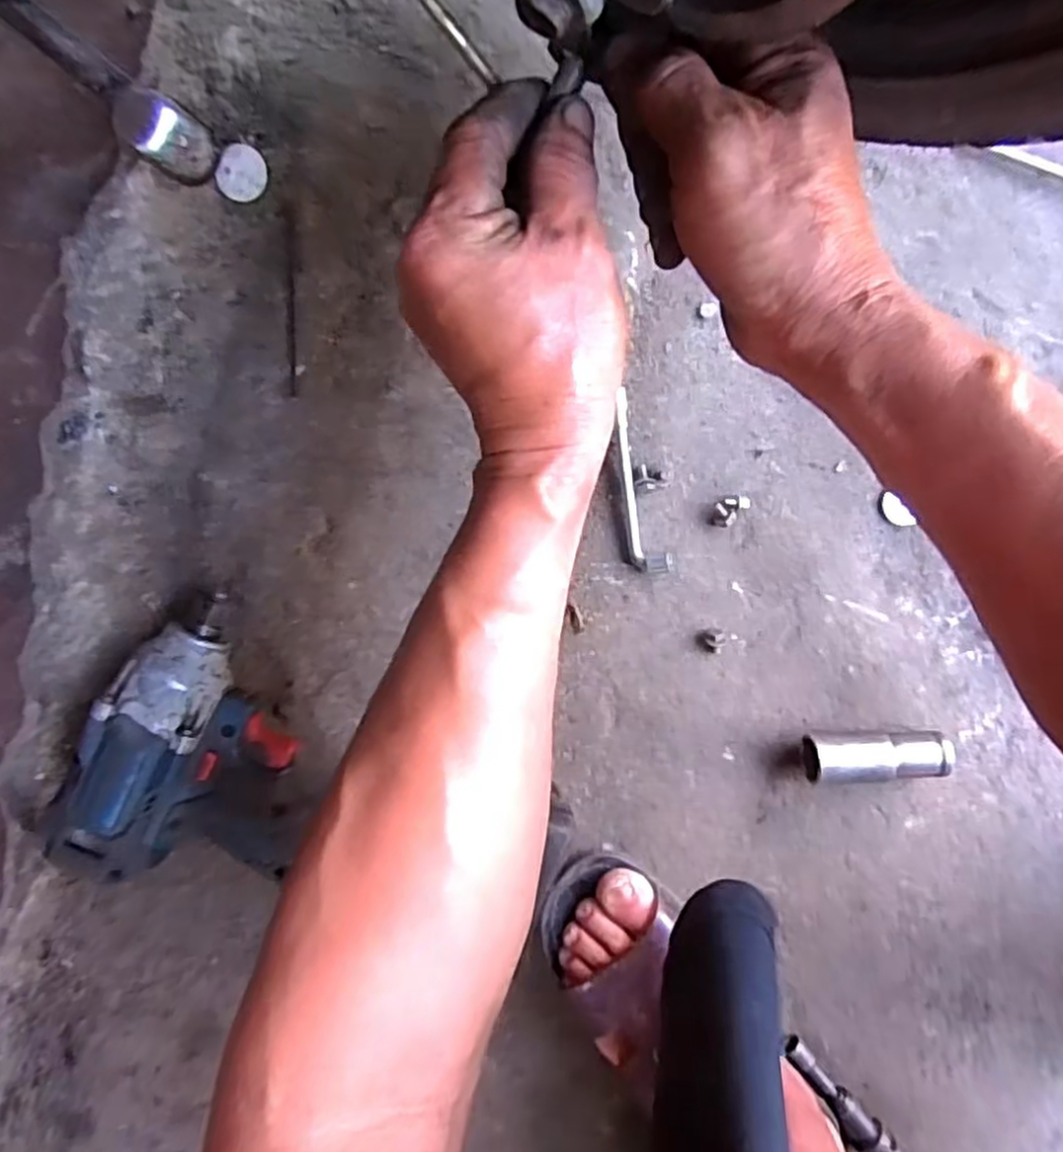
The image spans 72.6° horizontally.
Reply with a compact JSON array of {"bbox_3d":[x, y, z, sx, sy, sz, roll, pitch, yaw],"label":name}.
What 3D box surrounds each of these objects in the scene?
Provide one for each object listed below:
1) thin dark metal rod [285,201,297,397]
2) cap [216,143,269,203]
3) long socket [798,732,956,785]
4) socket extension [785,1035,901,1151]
[{"bbox_3d":[-0.125,-0.145,0.379,0.006,0.004,0.097,1,94,4],"label":"thin dark metal rod"},{"bbox_3d":[-0.151,-0.211,0.380,0.024,0.005,0.027,22,95,3],"label":"cap"},{"bbox_3d":[0.198,0.102,0.420,0.081,0.027,0.027,-2,94,5],"label":"long socket"},{"bbox_3d":[0.192,0.325,0.446,0.019,0.020,0.092,-39,90,6],"label":"socket extension"}]

